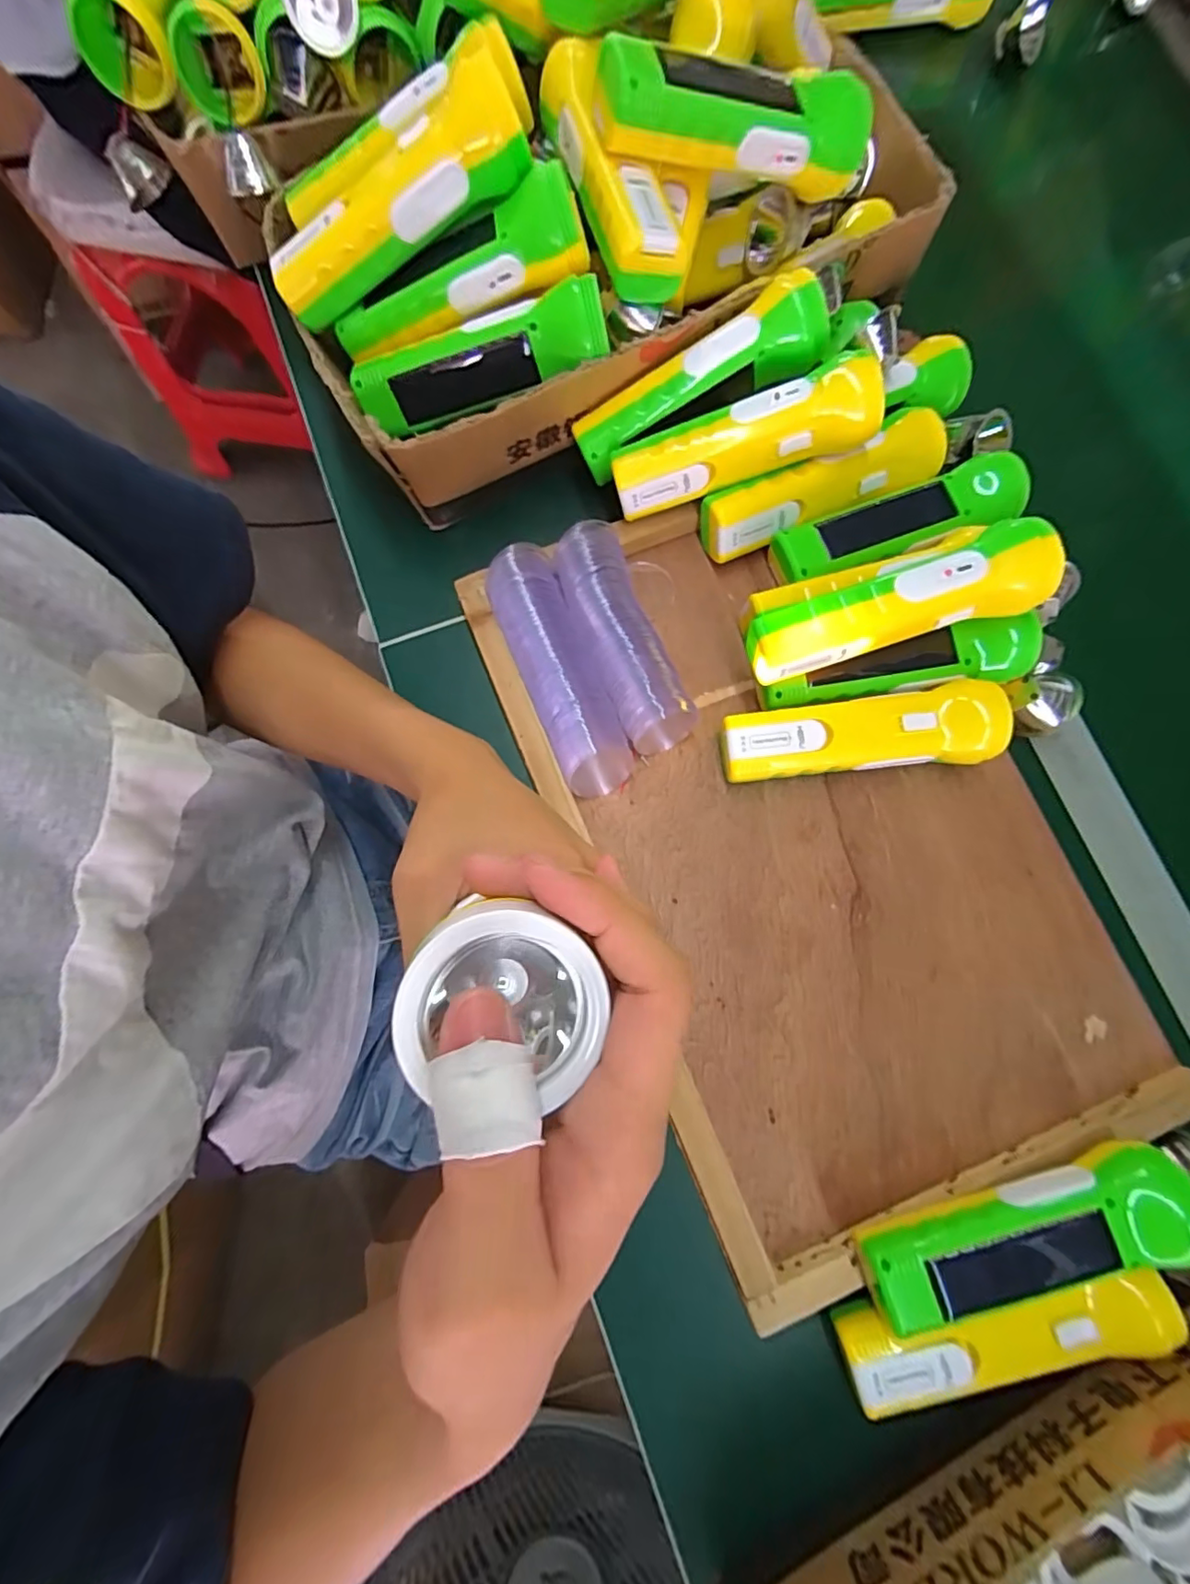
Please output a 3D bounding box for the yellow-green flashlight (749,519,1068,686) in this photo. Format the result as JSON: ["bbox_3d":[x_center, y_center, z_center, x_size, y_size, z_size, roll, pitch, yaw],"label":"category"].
[{"bbox_3d":[0.170,-0.109,0.325,0.162,0.047,0.048,-16,80,4],"label":"yellow-green flashlight"}]

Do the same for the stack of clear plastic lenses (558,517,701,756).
[{"bbox_3d":[0.016,-0.100,0.366,0.043,0.035,0.147,-22,80,-5],"label":"stack of clear plastic lenses"}]

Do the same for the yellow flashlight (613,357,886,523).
[{"bbox_3d":[0.093,-0.223,0.358,0.164,0.041,0.038,-15,79,10],"label":"yellow flashlight"}]

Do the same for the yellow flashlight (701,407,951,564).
[{"bbox_3d":[0.156,-0.208,0.382,0.168,0.039,0.042,-24,80,-6],"label":"yellow flashlight"}]

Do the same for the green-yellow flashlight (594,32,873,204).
[{"bbox_3d":[0.081,-0.389,0.324,0.165,0.046,0.044,-10,79,-16],"label":"green-yellow flashlight"}]

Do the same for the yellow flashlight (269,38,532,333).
[{"bbox_3d":[-0.116,-0.336,0.325,0.161,0.040,0.042,-26,80,15],"label":"yellow flashlight"}]

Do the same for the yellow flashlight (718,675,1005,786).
[{"bbox_3d":[0.163,-0.035,0.356,0.164,0.047,0.047,-3,79,-2],"label":"yellow flashlight"}]

